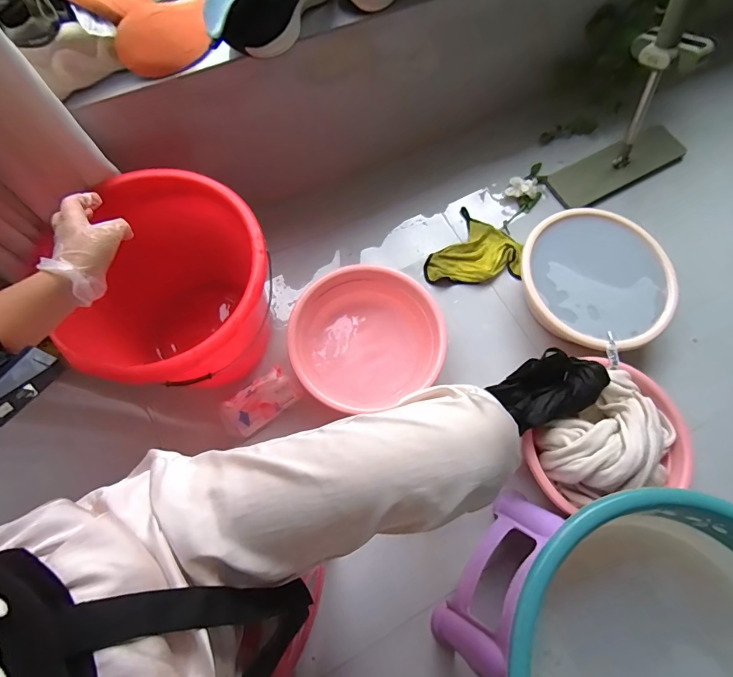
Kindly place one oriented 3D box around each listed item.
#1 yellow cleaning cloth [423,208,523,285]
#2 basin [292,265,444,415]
[{"bbox_3d":[0.258,-0.227,0.975,0.225,0.036,0.201,2,71,-2],"label":"yellow cleaning cloth"},{"bbox_3d":[-0.006,0.000,0.840,0.267,0.117,0.290,1,71,-2],"label":"basin"}]

